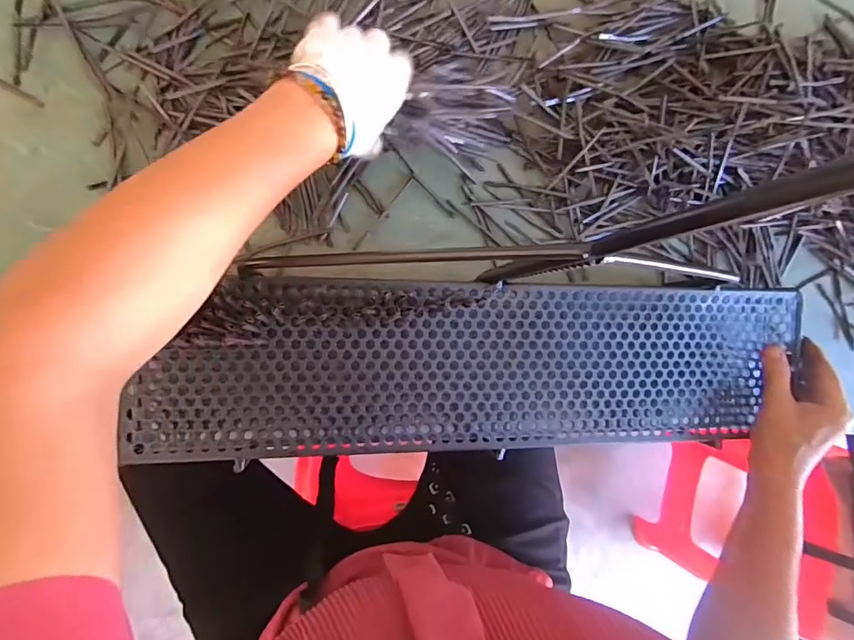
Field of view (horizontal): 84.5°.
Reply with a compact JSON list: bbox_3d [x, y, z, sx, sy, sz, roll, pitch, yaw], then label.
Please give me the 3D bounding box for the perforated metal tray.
[{"bbox_3d":[0.064,0.040,0.396,0.566,0.032,0.146,-2,92,-11],"label":"perforated metal tray"}]

